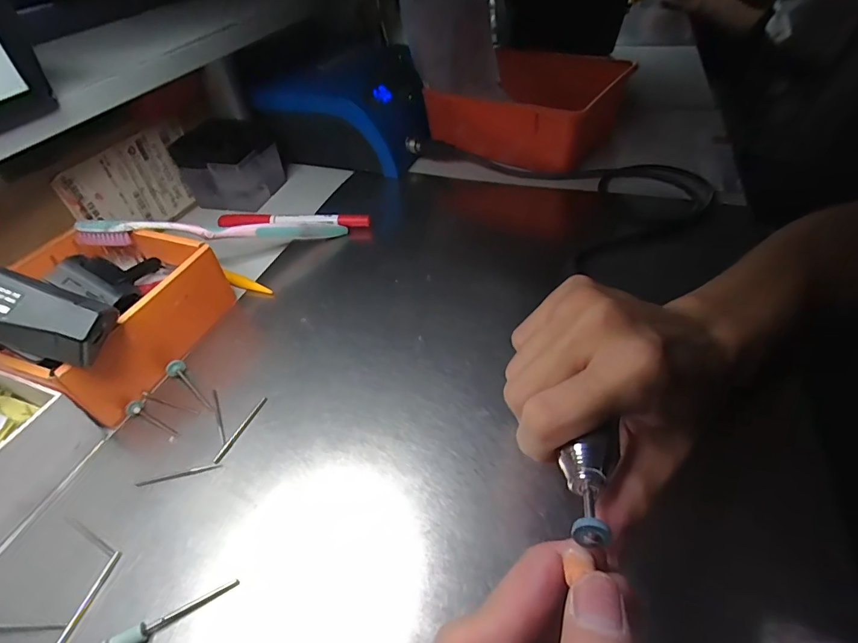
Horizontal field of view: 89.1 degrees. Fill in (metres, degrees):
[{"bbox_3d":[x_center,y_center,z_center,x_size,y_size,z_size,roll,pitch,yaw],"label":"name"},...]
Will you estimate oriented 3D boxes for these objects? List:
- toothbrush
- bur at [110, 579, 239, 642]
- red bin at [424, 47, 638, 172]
[{"bbox_3d":[-0.155,-0.070,0.335,0.183,0.016,0.010,-6,44,-27],"label":"toothbrush"},{"bbox_3d":[-0.104,0.121,0.181,0.048,0.005,0.007,-23,48,-17],"label":"bur"},{"bbox_3d":[0.114,-0.241,0.473,0.155,0.067,0.213,25,53,27],"label":"red bin"}]

